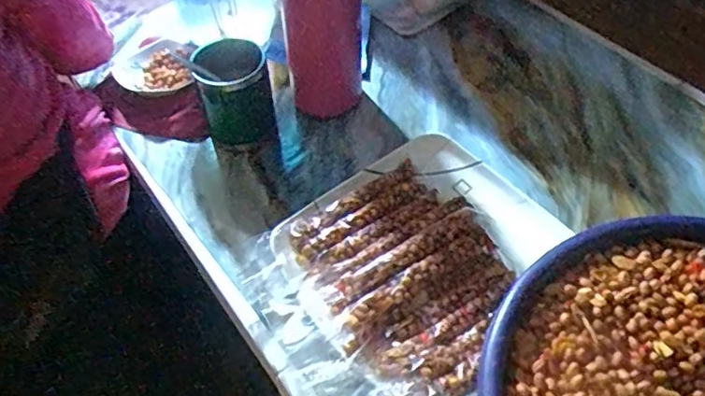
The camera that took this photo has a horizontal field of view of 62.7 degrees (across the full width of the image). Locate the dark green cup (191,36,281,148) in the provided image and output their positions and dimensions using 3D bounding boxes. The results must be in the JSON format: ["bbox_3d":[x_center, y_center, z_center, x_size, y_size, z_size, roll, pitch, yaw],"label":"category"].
[{"bbox_3d":[-0.139,-0.127,0.685,0.083,0.110,0.076,-2,53,3],"label":"dark green cup"}]

